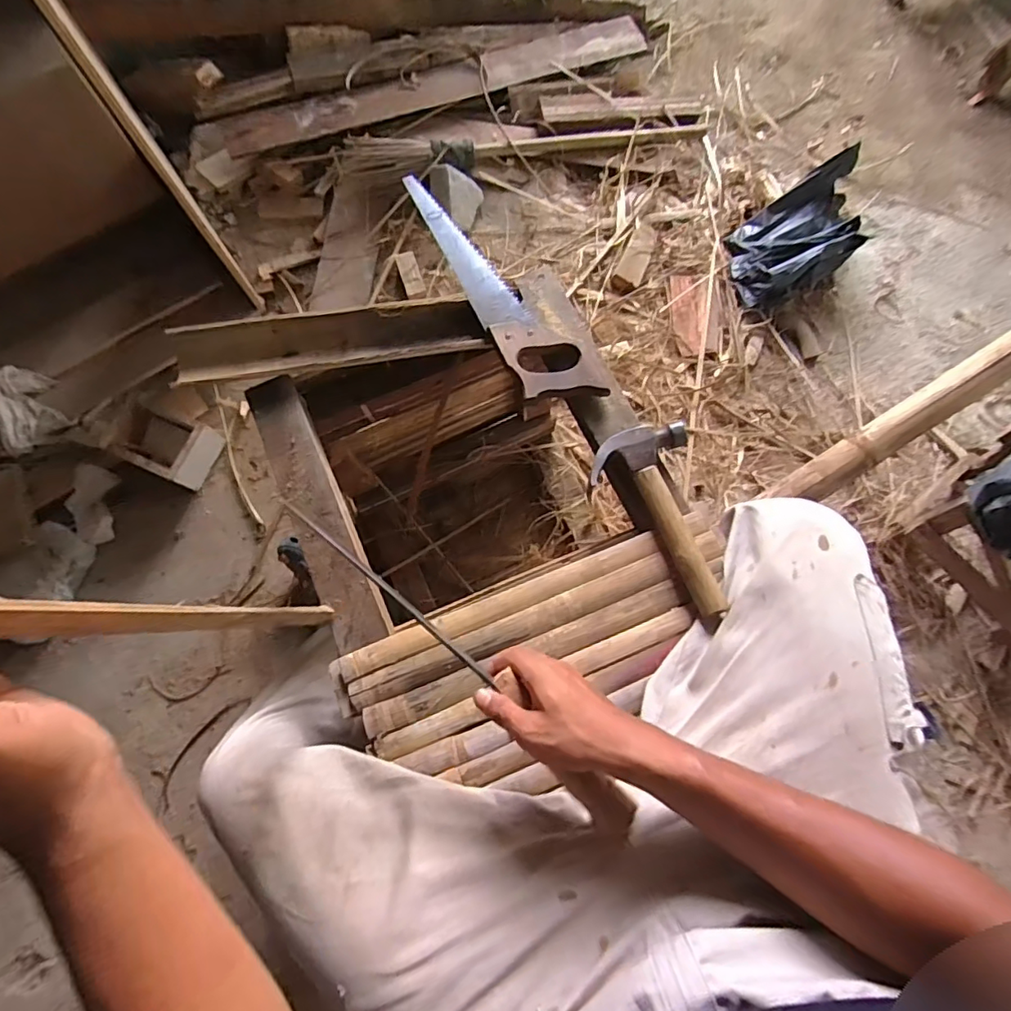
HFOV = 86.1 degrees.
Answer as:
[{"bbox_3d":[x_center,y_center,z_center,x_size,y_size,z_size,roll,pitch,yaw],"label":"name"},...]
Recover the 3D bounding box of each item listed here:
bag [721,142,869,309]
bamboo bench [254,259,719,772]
[{"bbox_3d":[0.657,-0.604,1.217,0.355,0.098,0.221,-30,67,9],"label":"bag"},{"bbox_3d":[-0.022,0.055,0.785,0.436,0.425,0.533,-22,74,-6],"label":"bamboo bench"}]

